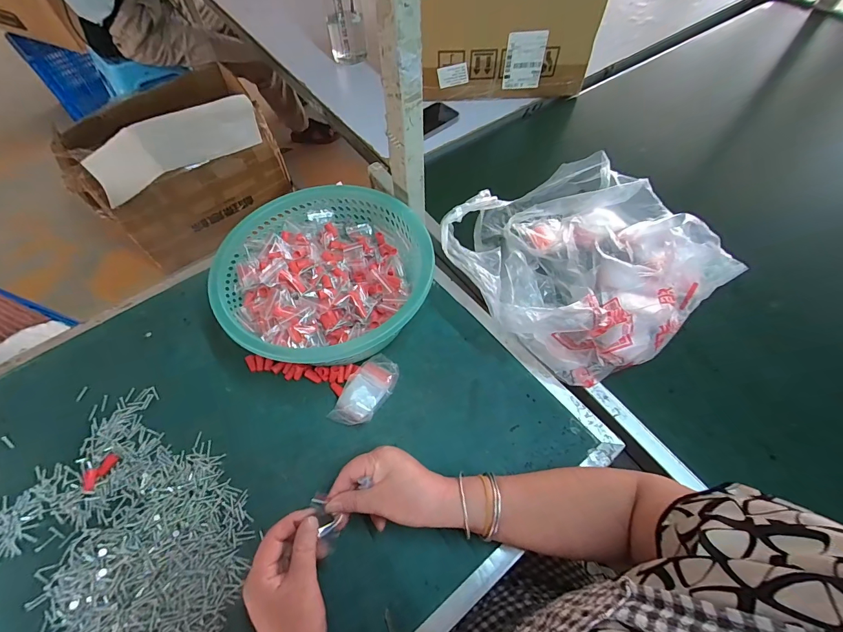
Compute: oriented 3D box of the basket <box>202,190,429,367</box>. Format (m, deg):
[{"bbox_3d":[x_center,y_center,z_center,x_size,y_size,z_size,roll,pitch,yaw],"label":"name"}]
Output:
[{"bbox_3d":[-0.130,-0.050,0.519,0.263,0.100,0.259,-1,60,1],"label":"basket"}]

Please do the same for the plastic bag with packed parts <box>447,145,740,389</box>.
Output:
[{"bbox_3d":[0.230,-0.085,0.520,0.353,0.107,0.291,-34,65,-17],"label":"plastic bag with packed parts"}]

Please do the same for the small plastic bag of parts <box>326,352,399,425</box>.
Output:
[{"bbox_3d":[-0.069,0.092,0.472,0.053,0.029,0.098,29,65,17],"label":"small plastic bag of parts"}]

